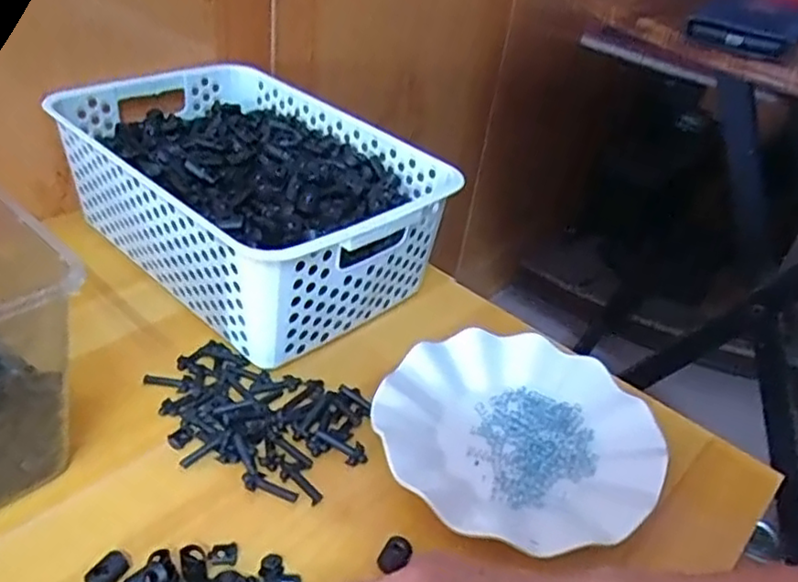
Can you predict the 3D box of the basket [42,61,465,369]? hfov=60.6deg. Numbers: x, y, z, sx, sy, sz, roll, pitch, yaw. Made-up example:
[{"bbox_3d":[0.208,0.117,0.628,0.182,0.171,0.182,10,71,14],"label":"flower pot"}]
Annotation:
[{"bbox_3d":[-0.125,-0.076,0.578,0.303,0.113,0.205,32,43,31],"label":"basket"}]

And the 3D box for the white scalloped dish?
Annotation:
[{"bbox_3d":[0.080,0.094,0.461,0.180,0.020,0.179,4,36,-3],"label":"white scalloped dish"}]

